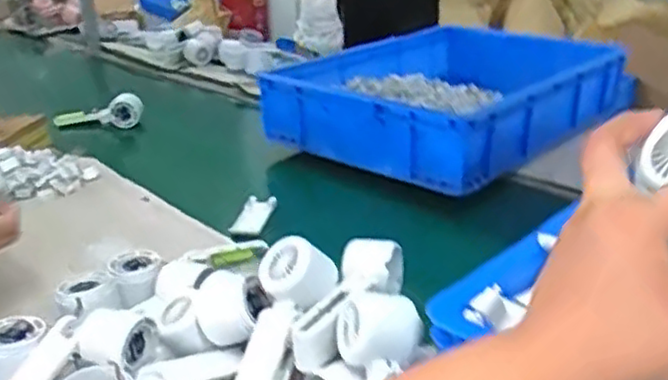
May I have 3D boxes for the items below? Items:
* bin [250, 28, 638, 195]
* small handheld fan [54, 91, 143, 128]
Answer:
[{"bbox_3d":[0.228,-0.182,1.271,0.412,0.125,0.613,20,31,37],"label":"bin"},{"bbox_3d":[-0.474,-0.159,1.392,0.194,0.059,0.045,1,24,4],"label":"small handheld fan"}]

